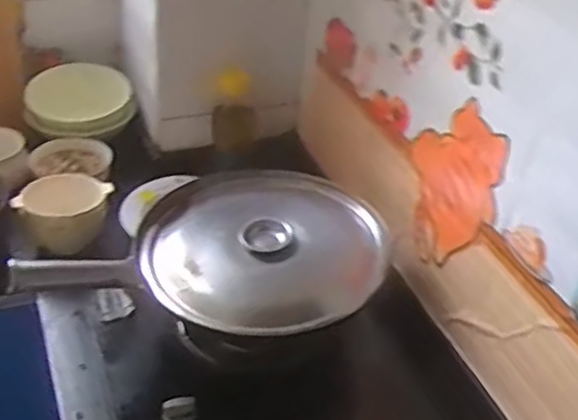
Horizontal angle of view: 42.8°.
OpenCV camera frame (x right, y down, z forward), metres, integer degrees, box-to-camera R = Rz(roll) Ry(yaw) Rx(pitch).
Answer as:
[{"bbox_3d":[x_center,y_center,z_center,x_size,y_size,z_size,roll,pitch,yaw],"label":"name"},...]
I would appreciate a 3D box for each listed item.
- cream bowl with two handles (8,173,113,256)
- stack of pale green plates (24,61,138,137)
[{"bbox_3d":[-0.363,0.002,1.217,0.118,0.095,0.126,4,36,-3],"label":"cream bowl with two handles"},{"bbox_3d":[-0.402,-0.215,1.419,0.193,0.071,0.182,-6,38,-16],"label":"stack of pale green plates"}]

